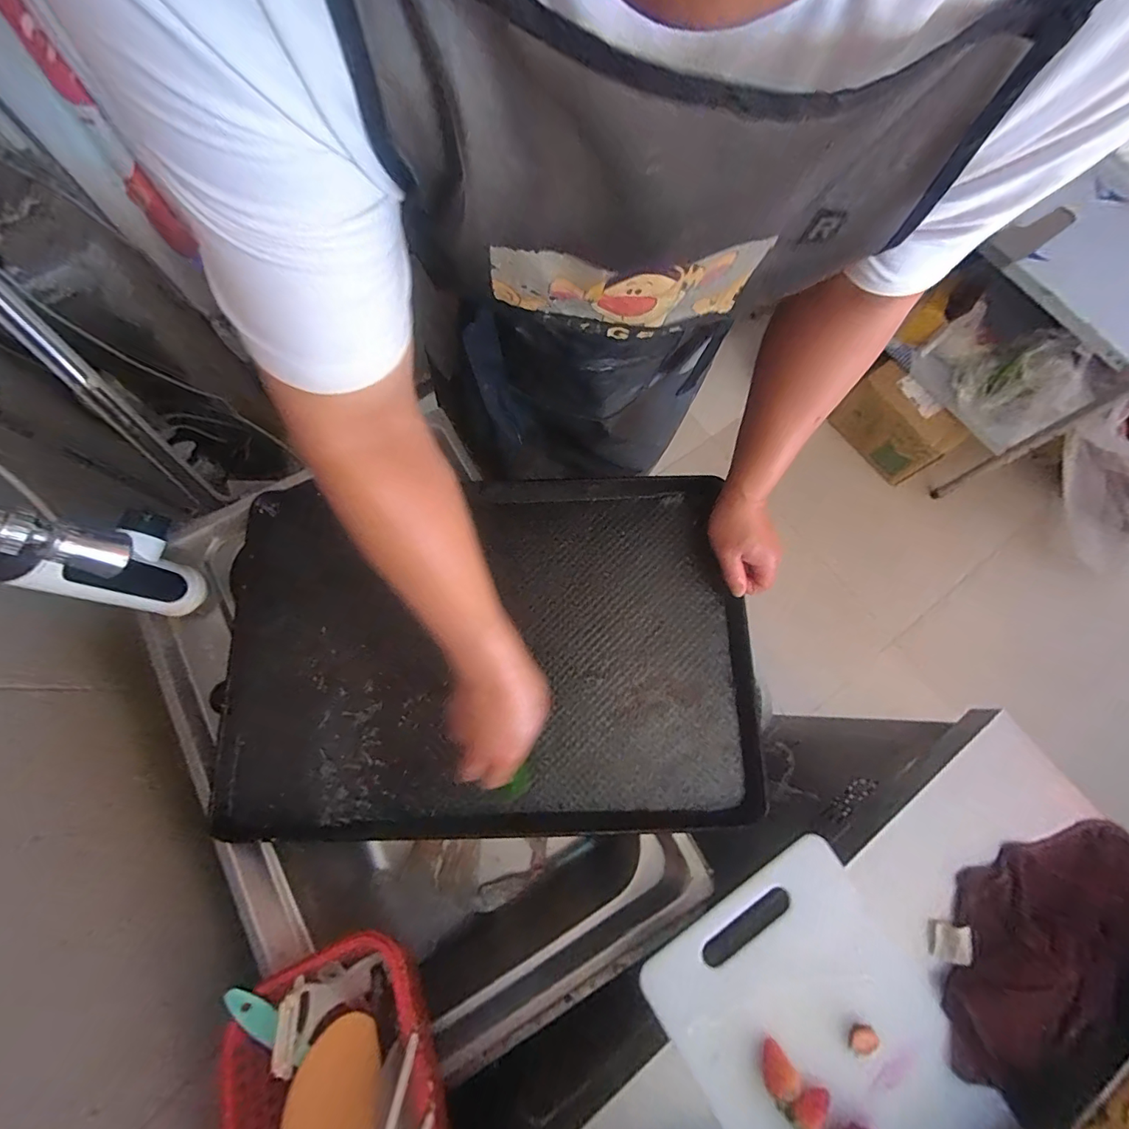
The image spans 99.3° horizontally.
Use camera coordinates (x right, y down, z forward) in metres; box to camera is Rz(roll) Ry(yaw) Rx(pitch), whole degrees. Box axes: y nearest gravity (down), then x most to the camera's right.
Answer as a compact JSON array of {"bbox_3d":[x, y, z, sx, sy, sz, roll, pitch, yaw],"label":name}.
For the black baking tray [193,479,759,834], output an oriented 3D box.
[{"bbox_3d":[-0.090,0.096,0.569,0.597,0.041,0.406,0,74,-2],"label":"black baking tray"}]

